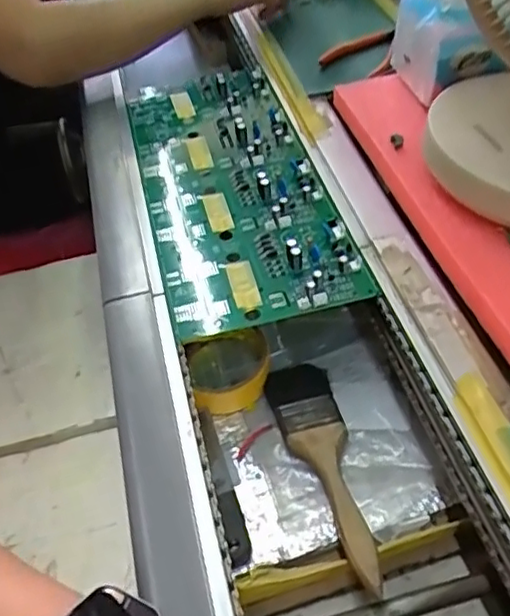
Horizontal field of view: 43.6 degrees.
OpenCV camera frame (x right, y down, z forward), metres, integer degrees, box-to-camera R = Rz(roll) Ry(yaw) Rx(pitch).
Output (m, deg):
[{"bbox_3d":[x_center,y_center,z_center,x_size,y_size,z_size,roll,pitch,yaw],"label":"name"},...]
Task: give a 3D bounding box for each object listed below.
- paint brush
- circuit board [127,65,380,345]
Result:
[{"bbox_3d":[0.049,0.117,0.475,0.050,0.026,0.192,-10,47,-4],"label":"paint brush"},{"bbox_3d":[-0.026,-0.129,0.616,0.160,0.019,0.376,-12,47,-6],"label":"circuit board"}]

